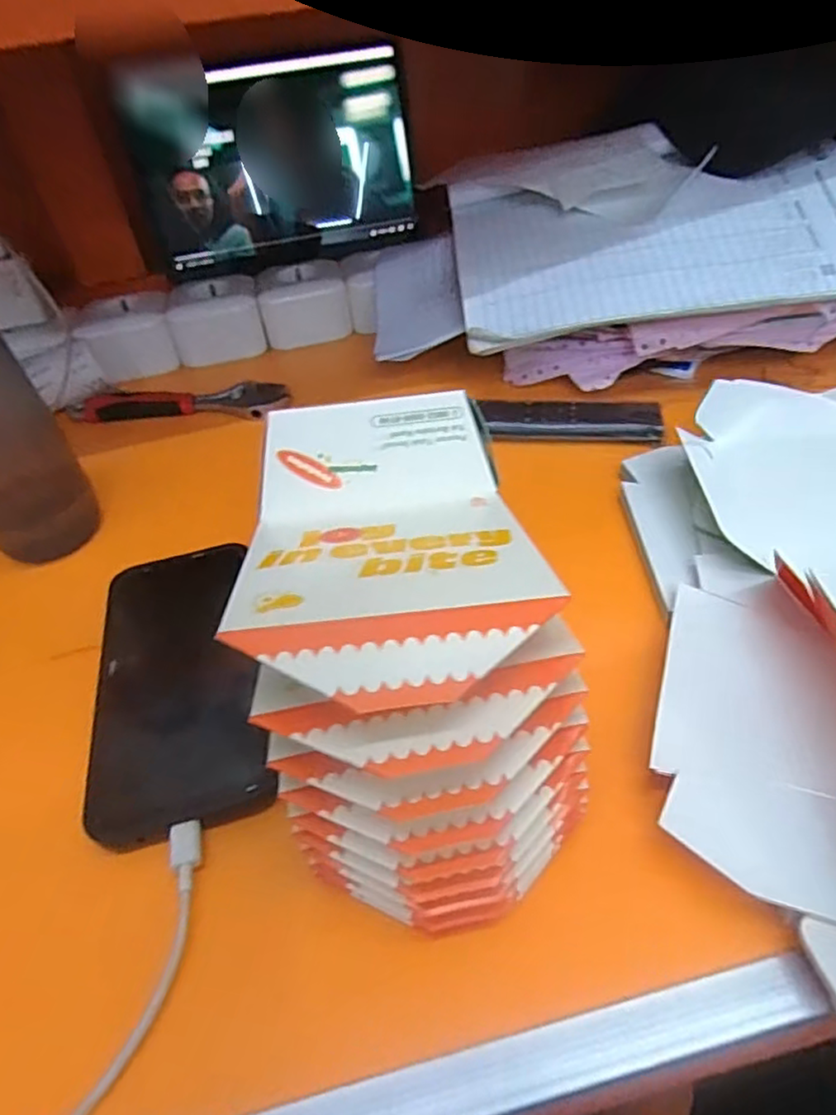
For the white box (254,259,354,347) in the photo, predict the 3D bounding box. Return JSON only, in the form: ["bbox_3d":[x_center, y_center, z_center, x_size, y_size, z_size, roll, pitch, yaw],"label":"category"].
[{"bbox_3d":[-0.109,-0.242,0.620,0.081,0.048,0.060,-13,44,-7],"label":"white box"}]

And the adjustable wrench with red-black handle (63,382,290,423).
[{"bbox_3d":[-0.199,-0.130,0.542,0.184,0.016,0.023,-2,44,5],"label":"adjustable wrench with red-black handle"}]

